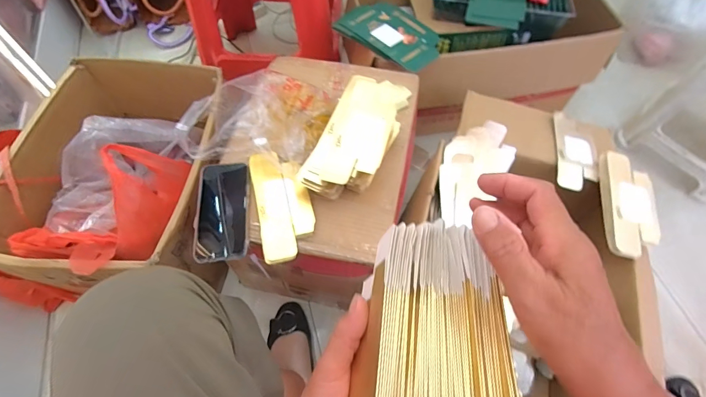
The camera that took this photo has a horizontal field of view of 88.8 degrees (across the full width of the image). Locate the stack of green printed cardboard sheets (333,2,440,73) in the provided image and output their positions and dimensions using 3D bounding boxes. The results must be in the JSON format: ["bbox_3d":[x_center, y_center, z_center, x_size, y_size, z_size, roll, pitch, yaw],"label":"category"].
[{"bbox_3d":[0.089,-0.366,0.786,0.223,0.019,0.155,33,66,16],"label":"stack of green printed cardboard sheets"}]

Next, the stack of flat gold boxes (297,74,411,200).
[{"bbox_3d":[0.006,-0.089,0.580,0.102,0.069,0.212,22,64,10],"label":"stack of flat gold boxes"}]

